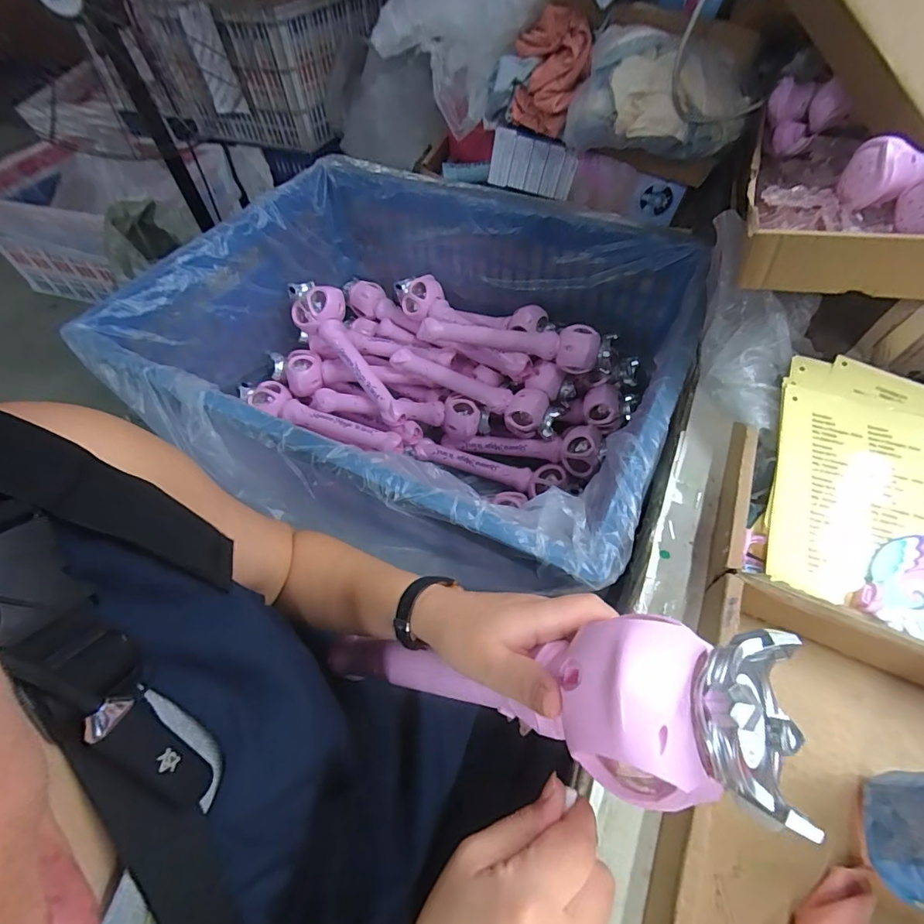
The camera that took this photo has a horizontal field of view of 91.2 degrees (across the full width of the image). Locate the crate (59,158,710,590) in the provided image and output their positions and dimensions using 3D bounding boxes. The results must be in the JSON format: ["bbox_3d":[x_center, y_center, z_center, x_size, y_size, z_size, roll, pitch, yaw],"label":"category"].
[{"bbox_3d":[-0.082,-0.148,0.806,0.793,0.361,0.648,18,57,15],"label":"crate"}]

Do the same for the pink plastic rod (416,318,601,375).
[{"bbox_3d":[0.084,-0.235,0.863,0.343,0.071,0.070,12,56,11],"label":"pink plastic rod"}]

